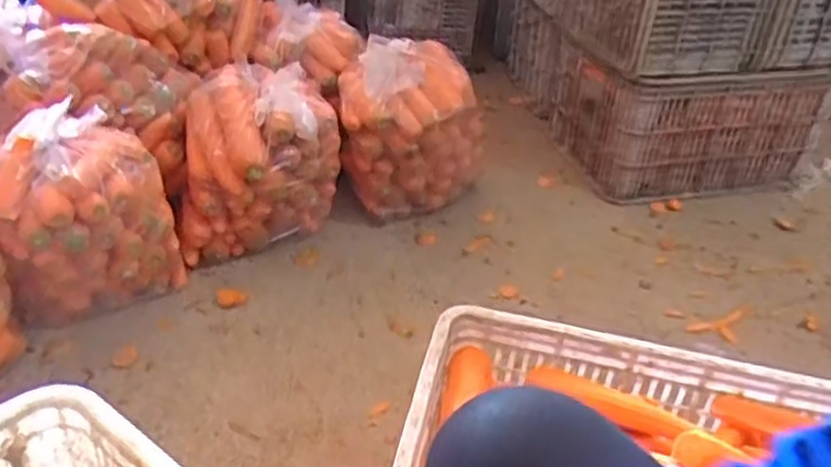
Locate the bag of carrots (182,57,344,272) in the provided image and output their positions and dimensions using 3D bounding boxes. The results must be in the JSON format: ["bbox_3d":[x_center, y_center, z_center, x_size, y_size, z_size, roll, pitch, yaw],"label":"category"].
[{"bbox_3d":[-0.286,-0.122,1.430,0.287,0.313,0.203,-3,36,-11],"label":"bag of carrots"}]

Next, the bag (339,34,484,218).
[{"bbox_3d":[-0.009,-0.204,1.555,0.281,0.340,0.214,6,35,1],"label":"bag"}]

